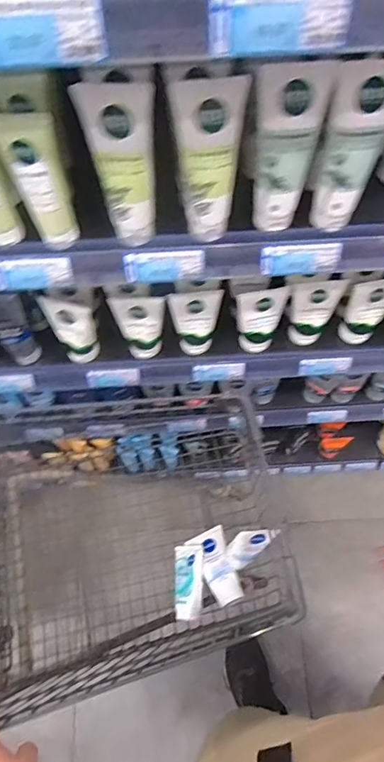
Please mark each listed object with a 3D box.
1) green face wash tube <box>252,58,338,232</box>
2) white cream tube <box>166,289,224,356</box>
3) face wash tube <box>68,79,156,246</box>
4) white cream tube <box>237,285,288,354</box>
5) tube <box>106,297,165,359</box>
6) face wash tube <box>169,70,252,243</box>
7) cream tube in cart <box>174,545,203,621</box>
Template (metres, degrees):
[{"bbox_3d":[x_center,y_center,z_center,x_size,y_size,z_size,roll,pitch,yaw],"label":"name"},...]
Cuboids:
[{"bbox_3d":[0.081,-0.204,0.441,0.060,0.160,0.031,10,68,5],"label":"green face wash tube"},{"bbox_3d":[0.005,-0.087,0.735,0.071,0.130,0.039,-3,68,0],"label":"white cream tube"},{"bbox_3d":[-0.060,-0.198,0.445,0.061,0.146,0.053,-13,68,-4],"label":"face wash tube"},{"bbox_3d":[0.104,-0.087,0.740,0.073,0.136,0.038,-8,68,-2],"label":"white cream tube"},{"bbox_3d":[-0.078,-0.080,0.736,0.076,0.125,0.039,-5,68,-1],"label":"tube"},{"bbox_3d":[0.015,-0.197,0.444,0.061,0.147,0.045,1,68,1],"label":"face wash tube"},{"bbox_3d":[-0.008,0.368,0.891,0.052,0.042,0.125,1,68,2],"label":"cream tube in cart"}]

